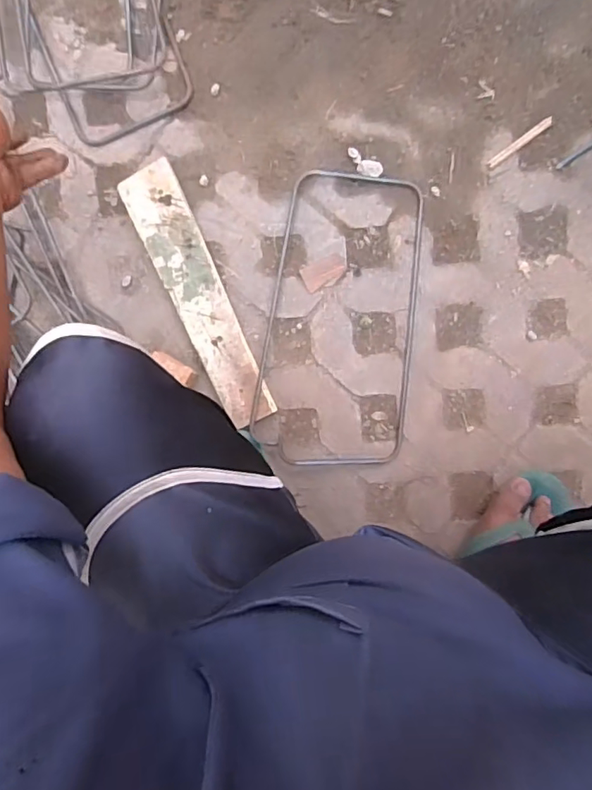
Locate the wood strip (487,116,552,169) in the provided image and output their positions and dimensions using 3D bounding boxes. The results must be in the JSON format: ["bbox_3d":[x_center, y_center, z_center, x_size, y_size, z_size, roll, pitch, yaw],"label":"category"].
[{"bbox_3d":[0.273,-0.306,0.658,0.086,0.004,0.011,-35,92,6],"label":"wood strip"}]

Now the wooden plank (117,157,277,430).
[{"bbox_3d":[-0.122,-0.125,0.699,0.070,0.022,0.340,-25,93,6],"label":"wooden plank"}]

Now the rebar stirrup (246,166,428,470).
[{"bbox_3d":[0.059,-0.089,0.689,0.194,0.019,0.375,9,96,3],"label":"rebar stirrup"}]

